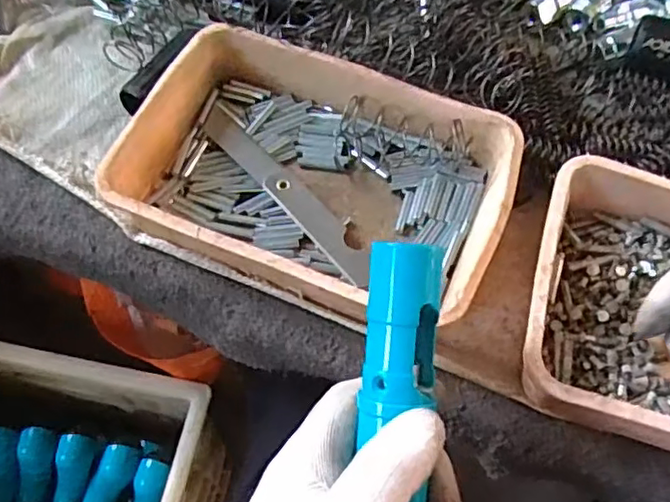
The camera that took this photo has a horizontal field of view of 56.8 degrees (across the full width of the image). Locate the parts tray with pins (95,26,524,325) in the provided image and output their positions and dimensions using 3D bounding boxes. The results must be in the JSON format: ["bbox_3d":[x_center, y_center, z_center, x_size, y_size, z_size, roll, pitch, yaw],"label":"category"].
[{"bbox_3d":[-0.010,-0.043,0.340,0.201,0.042,0.134,20,64,8],"label":"parts tray with pins"}]

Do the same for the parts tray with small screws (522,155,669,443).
[{"bbox_3d":[0.182,0.032,0.308,0.171,0.046,0.145,16,64,6],"label":"parts tray with small screws"}]

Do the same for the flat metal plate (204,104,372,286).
[{"bbox_3d":[-0.028,-0.037,0.358,0.021,0.006,0.144,-38,70,-18],"label":"flat metal plate"}]

